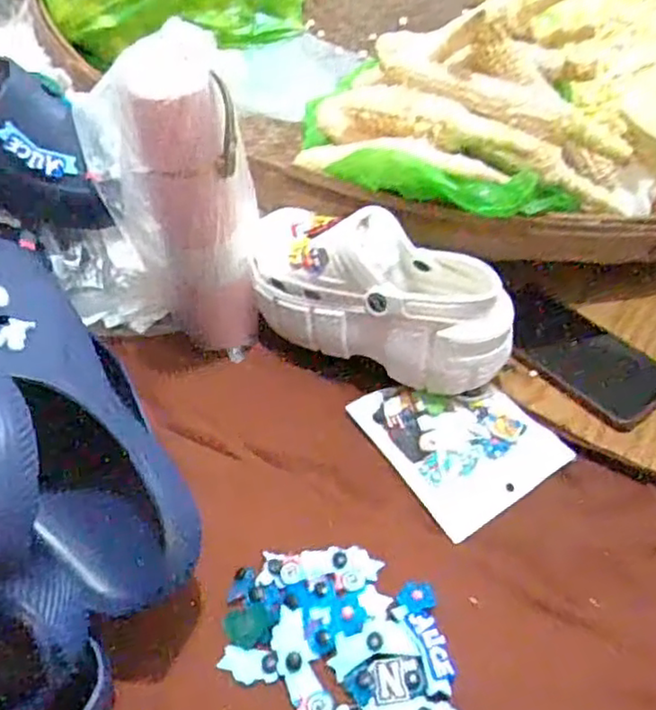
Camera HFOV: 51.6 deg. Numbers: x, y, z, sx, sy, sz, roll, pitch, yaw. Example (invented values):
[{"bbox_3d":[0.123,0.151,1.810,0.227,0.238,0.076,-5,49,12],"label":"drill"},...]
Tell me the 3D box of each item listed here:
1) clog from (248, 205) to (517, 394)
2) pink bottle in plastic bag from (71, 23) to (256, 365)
[{"bbox_3d":[0.036,-0.052,0.559,0.235,0.099,0.093,26,57,24],"label":"clog"},{"bbox_3d":[-0.106,-0.120,0.550,0.094,0.249,0.087,14,53,16],"label":"pink bottle in plastic bag"}]

